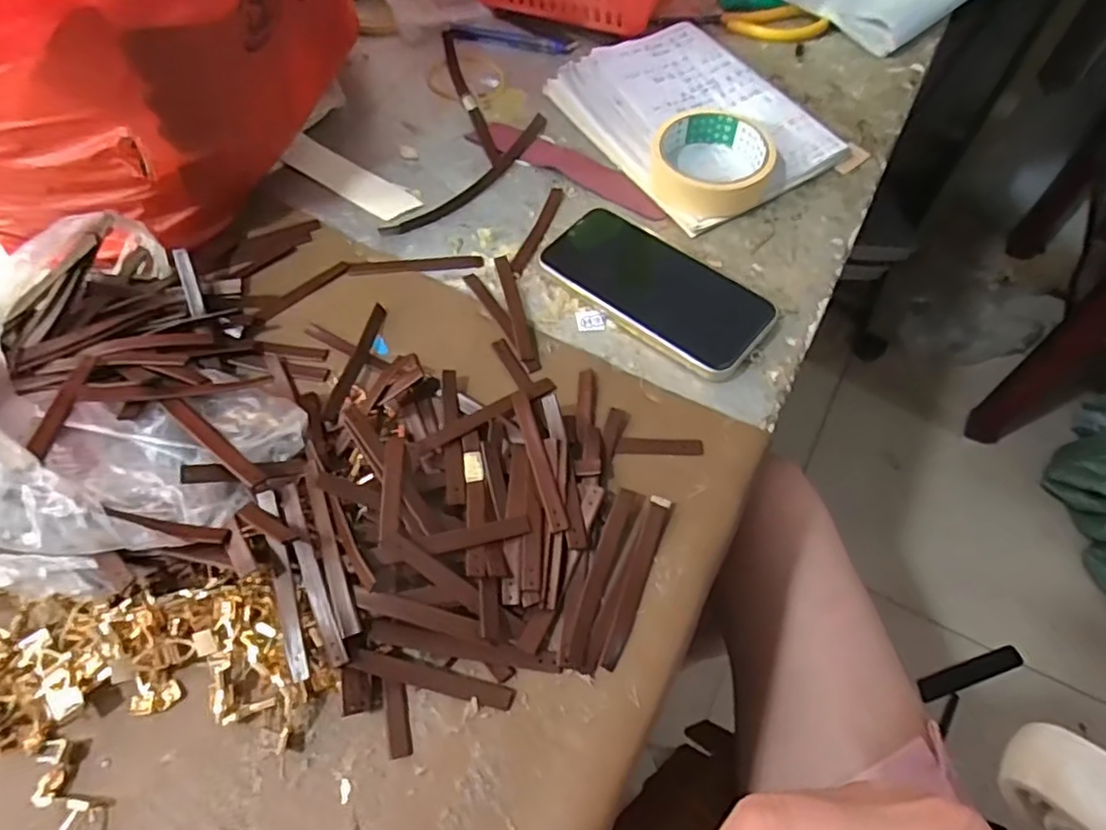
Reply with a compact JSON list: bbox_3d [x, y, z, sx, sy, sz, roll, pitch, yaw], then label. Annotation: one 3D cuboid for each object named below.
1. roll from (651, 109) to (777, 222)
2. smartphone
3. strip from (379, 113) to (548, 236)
[{"bbox_3d":[0.120,-0.189,0.499,0.087,0.031,0.095,0,59,0],"label":"roll"},{"bbox_3d":[0.067,-0.087,0.448,0.158,0.014,0.076,35,65,19],"label":"smartphone"},{"bbox_3d":[-0.062,-0.189,0.520,0.025,0.006,0.177,36,65,20],"label":"strip"}]

